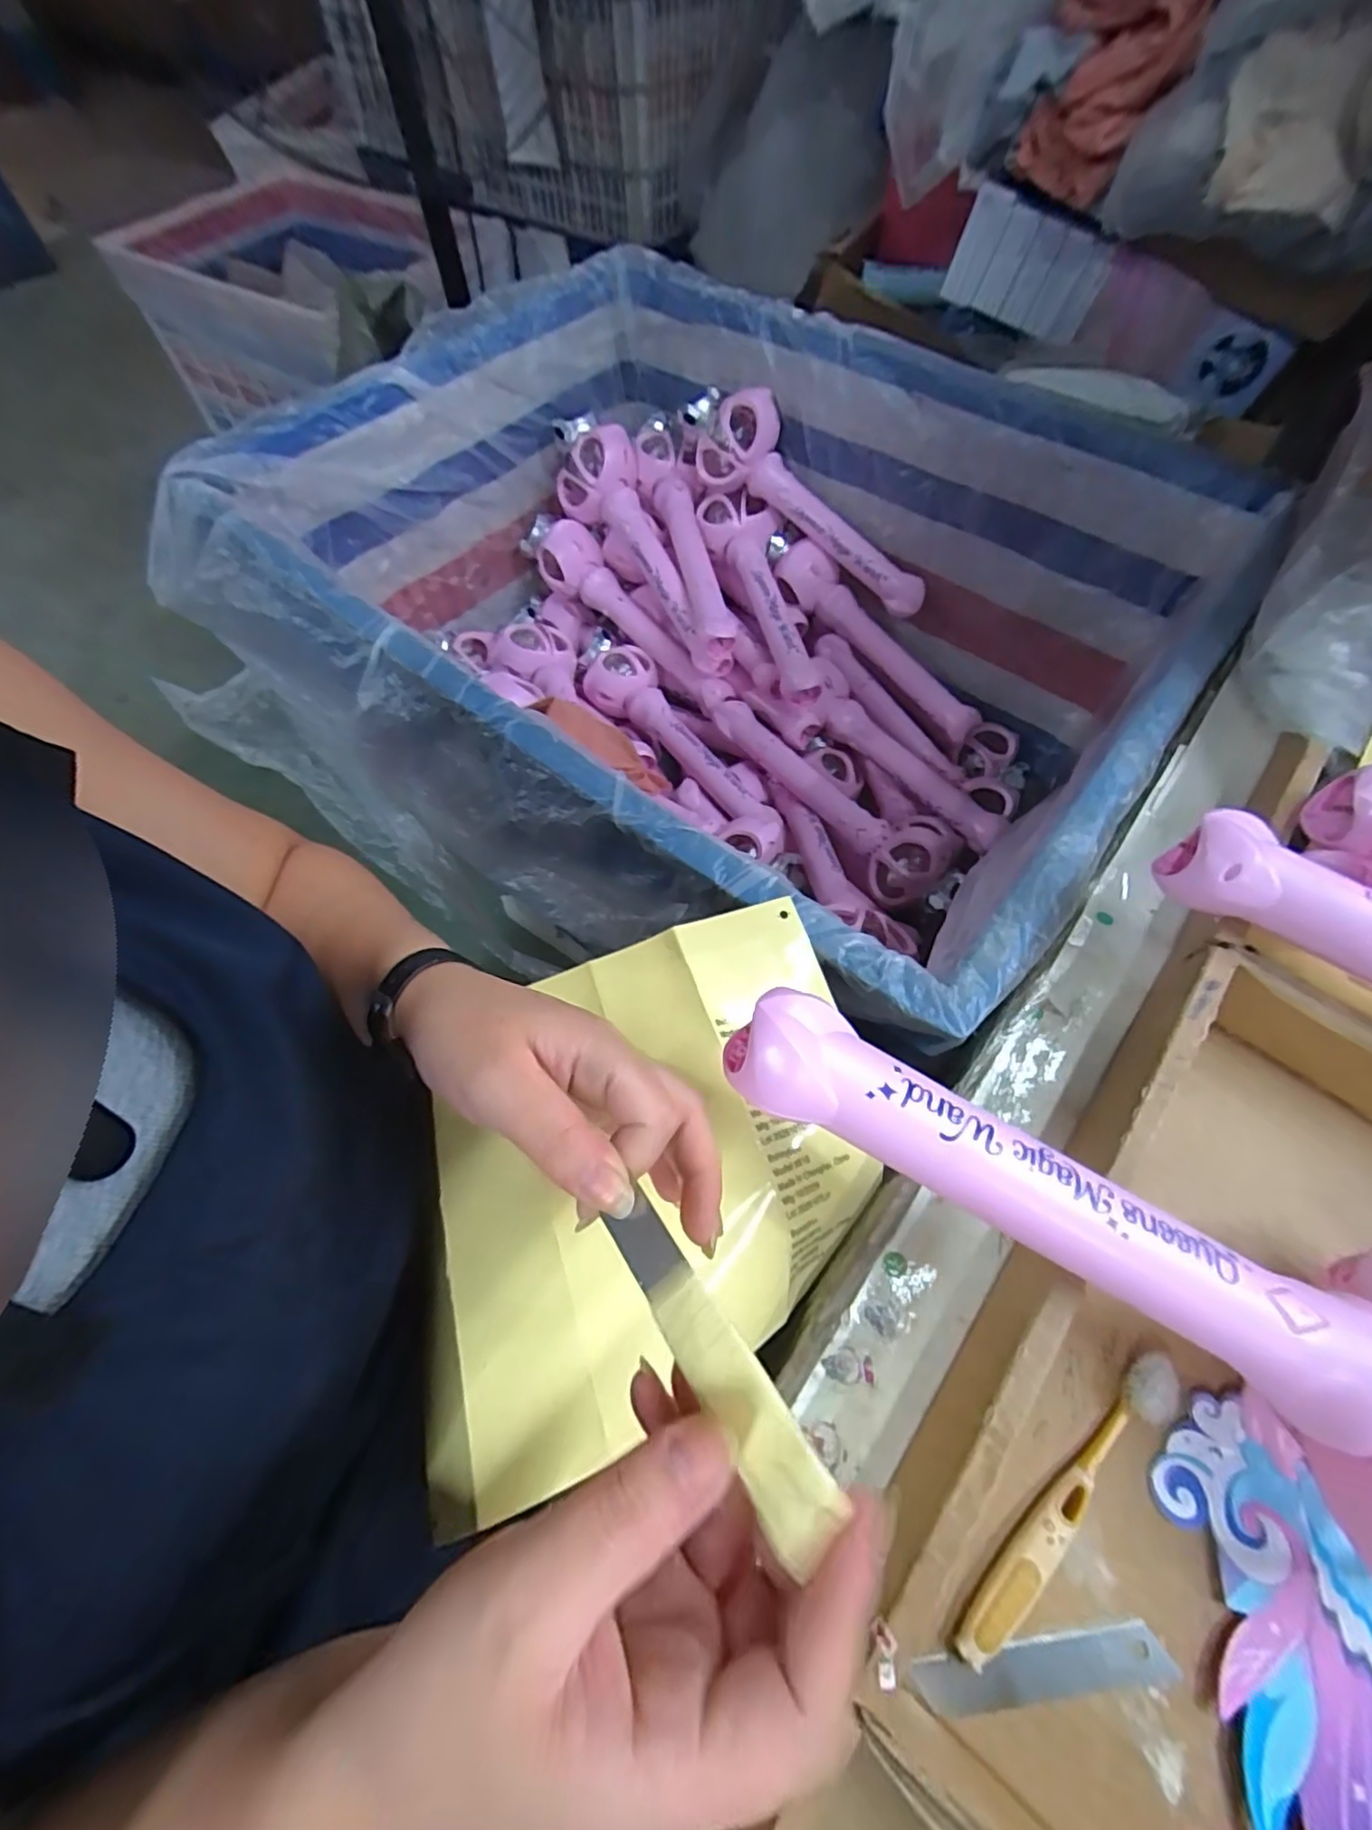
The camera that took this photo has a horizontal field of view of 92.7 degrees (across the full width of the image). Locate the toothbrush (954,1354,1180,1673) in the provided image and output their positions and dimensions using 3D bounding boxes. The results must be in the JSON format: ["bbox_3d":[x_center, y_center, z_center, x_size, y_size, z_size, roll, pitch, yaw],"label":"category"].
[{"bbox_3d":[0.155,0.236,0.265,0.136,0.015,0.017,-37,67,-17],"label":"toothbrush"}]

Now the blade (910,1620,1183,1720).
[{"bbox_3d":[0.135,0.286,0.248,0.099,0.005,0.019,-1,65,-5],"label":"blade"}]

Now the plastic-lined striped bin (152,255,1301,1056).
[{"bbox_3d":[0.021,-0.269,0.695,0.802,0.348,0.689,29,66,15],"label":"plastic-lined striped bin"}]

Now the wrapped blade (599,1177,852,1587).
[{"bbox_3d":[0.007,0.123,0.183,0.019,0.009,0.093,-32,51,-15],"label":"wrapped blade"}]

